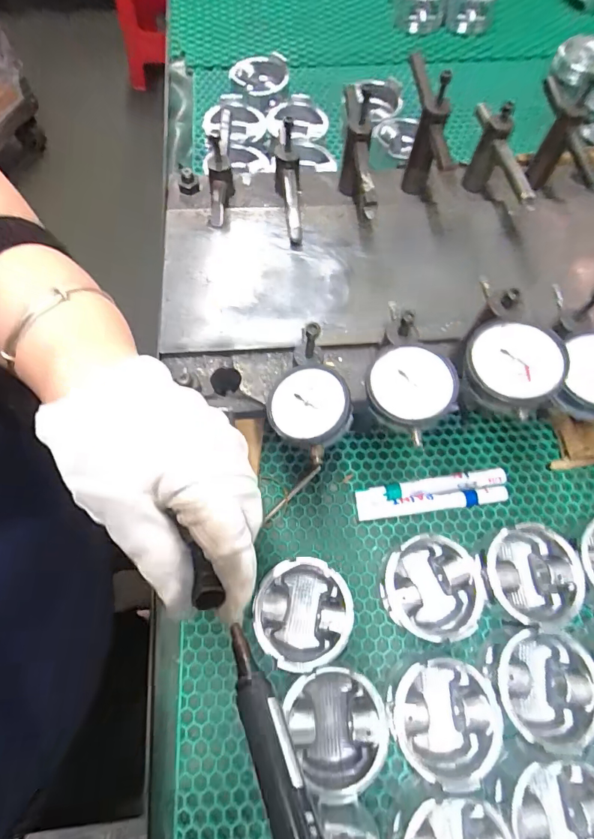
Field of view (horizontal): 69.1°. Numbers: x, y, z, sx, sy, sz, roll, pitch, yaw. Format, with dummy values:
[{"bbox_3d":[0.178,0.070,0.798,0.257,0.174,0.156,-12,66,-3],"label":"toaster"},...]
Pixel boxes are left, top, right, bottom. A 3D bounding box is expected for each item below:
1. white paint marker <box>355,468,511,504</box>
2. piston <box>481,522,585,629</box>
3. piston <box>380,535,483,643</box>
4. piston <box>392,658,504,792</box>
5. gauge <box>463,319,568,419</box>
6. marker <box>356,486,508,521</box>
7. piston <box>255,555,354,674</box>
[{"bbox_3d":[0.128,0.065,0.416,0.145,0.014,0.016,-8,69,-4],"label":"white paint marker"},{"bbox_3d":[0.195,0.132,0.372,0.076,0.050,0.074,-14,70,-6],"label":"piston"},{"bbox_3d":[0.110,0.140,0.363,0.078,0.053,0.074,0,69,-1],"label":"piston"},{"bbox_3d":[0.110,0.223,0.331,0.078,0.051,0.081,5,69,1],"label":"piston"},{"bbox_3d":[0.129,-0.035,0.259,0.051,0.021,0.054,0,69,-1],"label":"gauge"},{"bbox_3d":[0.129,0.080,0.409,0.144,0.014,0.015,-6,69,-3],"label":"marker"},{"bbox_3d":[0.004,0.159,0.359,0.076,0.049,0.078,-1,69,-1],"label":"piston"}]

